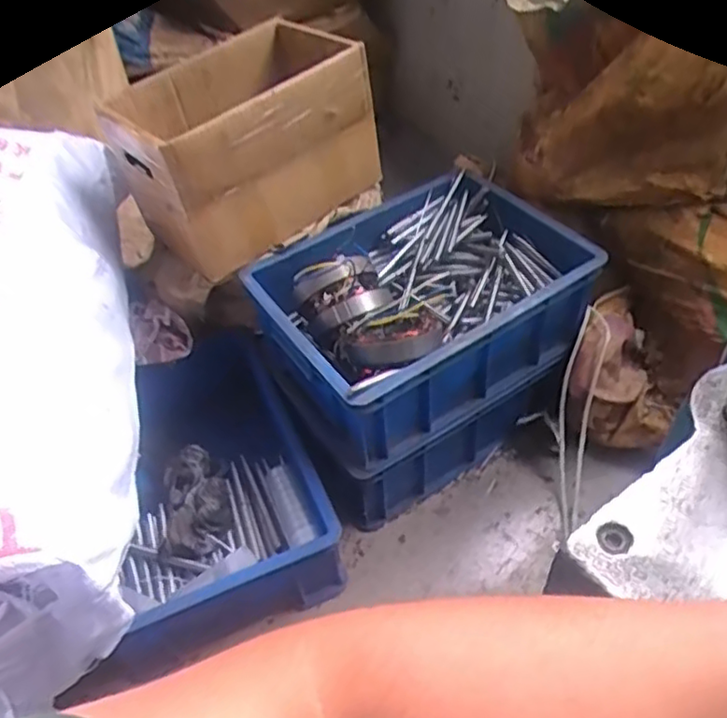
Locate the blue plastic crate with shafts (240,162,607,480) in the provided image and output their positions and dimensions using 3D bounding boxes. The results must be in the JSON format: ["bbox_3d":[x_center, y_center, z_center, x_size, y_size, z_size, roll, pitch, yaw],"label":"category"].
[{"bbox_3d":[0.077,-0.080,0.915,0.406,0.169,0.297,-28,51,-20],"label":"blue plastic crate with shafts"}]

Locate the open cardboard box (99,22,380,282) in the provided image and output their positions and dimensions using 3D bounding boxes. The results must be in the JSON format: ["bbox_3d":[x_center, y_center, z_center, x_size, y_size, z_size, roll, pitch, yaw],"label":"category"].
[{"bbox_3d":[-0.163,-0.292,0.917,0.313,0.210,0.207,-36,54,-25],"label":"open cardboard box"}]

